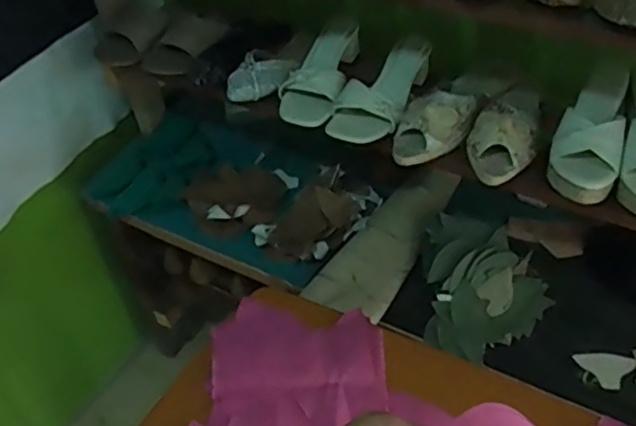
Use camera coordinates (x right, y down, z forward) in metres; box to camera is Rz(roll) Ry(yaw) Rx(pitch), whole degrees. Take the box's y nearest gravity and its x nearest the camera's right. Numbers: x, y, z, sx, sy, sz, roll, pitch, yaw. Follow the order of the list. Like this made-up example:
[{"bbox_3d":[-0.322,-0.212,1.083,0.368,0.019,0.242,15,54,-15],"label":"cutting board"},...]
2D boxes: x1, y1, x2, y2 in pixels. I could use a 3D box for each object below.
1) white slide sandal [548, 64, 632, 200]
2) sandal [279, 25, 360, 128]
[{"bbox_3d":[0.358,-0.109,0.839,0.083,0.062,0.208,15,49,18],"label":"white slide sandal"},{"bbox_3d":[0.000,-0.215,0.988,0.094,0.063,0.197,6,47,10],"label":"sandal"}]

